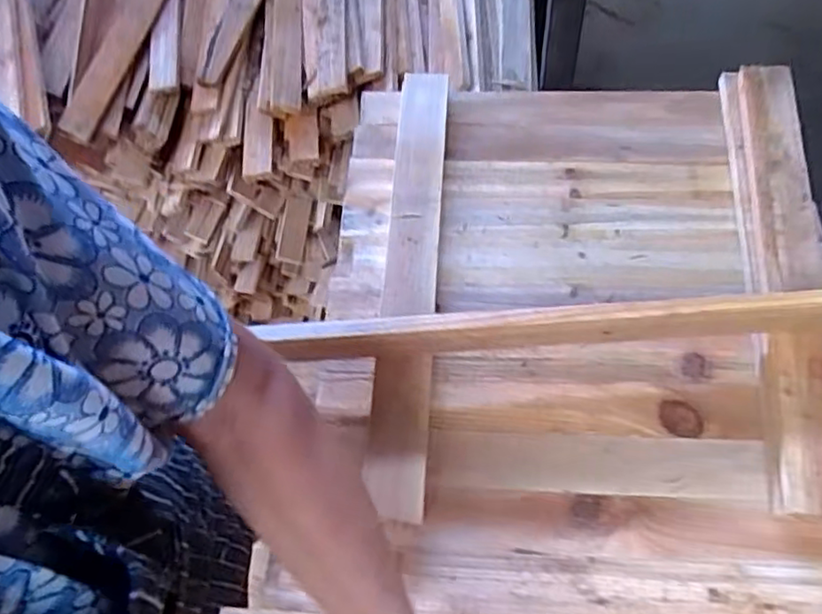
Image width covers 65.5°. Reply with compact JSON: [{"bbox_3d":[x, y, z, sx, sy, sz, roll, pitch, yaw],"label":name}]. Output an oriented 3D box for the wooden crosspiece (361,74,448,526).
[{"bbox_3d":[-0.001,-0.041,0.644,0.056,0.040,0.492,2,64,5],"label":"wooden crosspiece"}]

